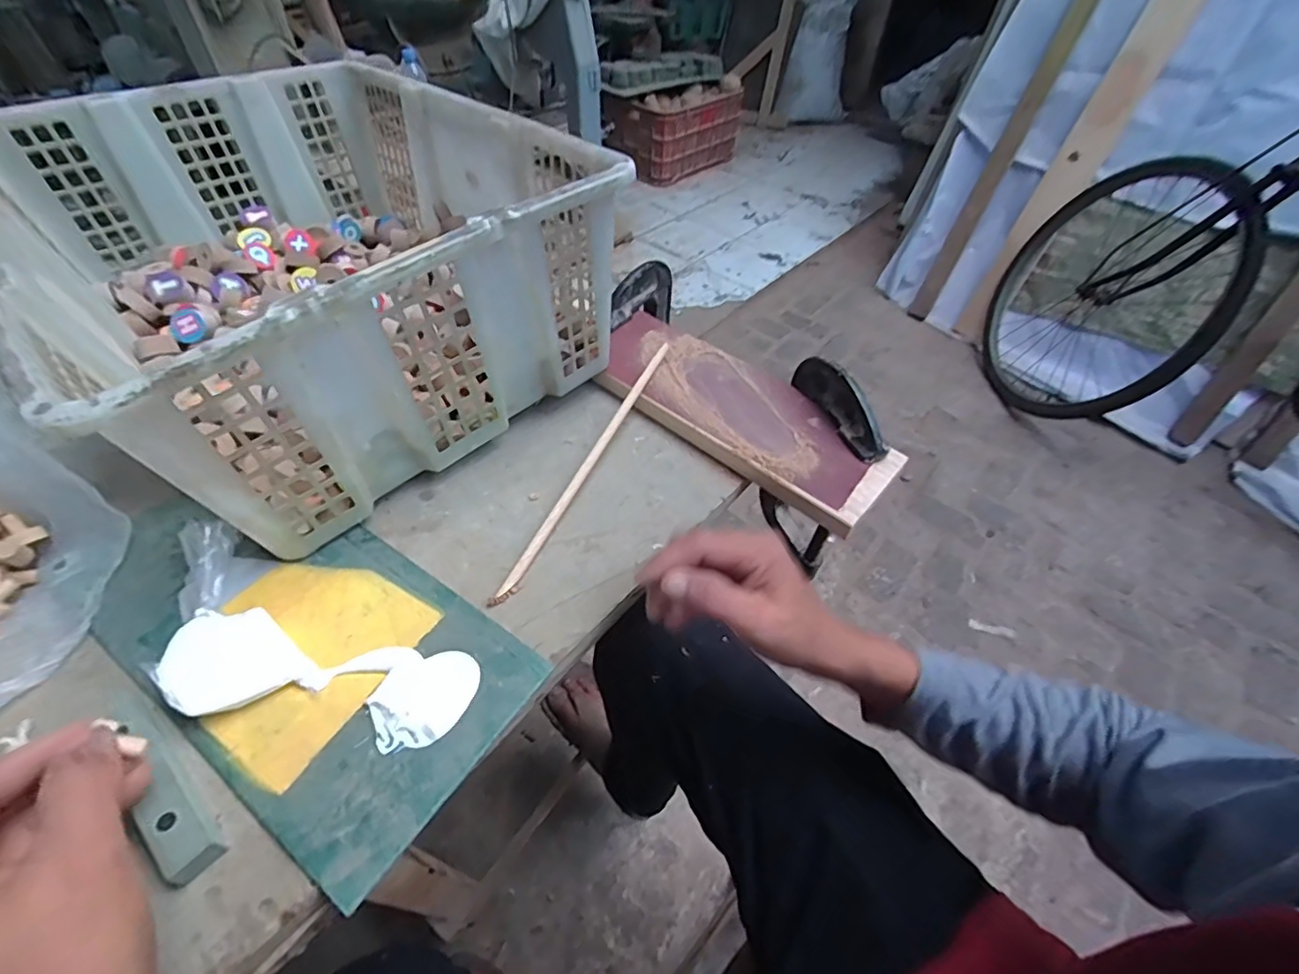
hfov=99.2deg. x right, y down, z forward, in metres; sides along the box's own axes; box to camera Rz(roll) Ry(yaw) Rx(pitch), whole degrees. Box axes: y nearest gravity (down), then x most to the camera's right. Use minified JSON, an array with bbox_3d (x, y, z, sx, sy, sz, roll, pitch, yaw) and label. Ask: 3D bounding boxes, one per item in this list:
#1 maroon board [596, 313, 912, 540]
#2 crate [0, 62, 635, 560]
[{"bbox_3d":[0.072,-0.068,0.486,0.280,0.025,0.103,35,56,24],"label":"maroon board"},{"bbox_3d":[-0.285,-0.194,0.467,0.458,0.186,0.357,36,57,25],"label":"crate"}]

